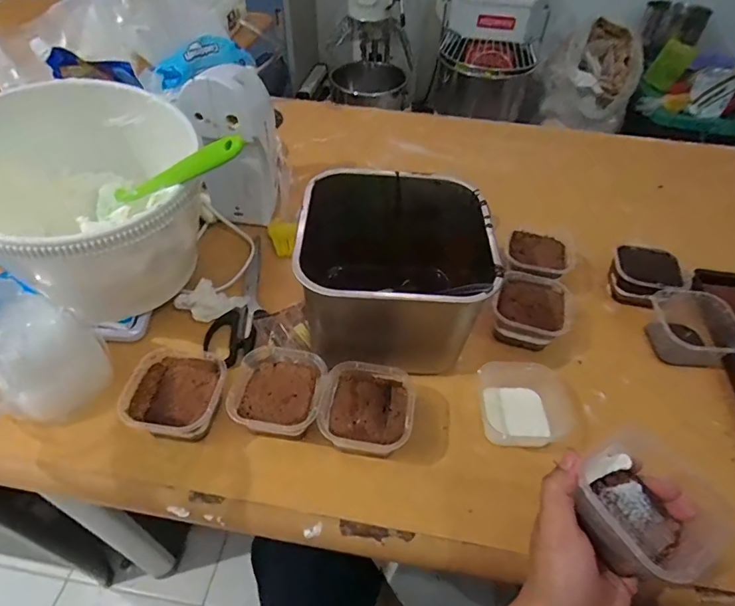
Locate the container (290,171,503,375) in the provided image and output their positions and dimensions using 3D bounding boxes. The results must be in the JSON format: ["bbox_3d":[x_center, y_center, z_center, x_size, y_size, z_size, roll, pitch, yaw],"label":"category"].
[{"bbox_3d":[0.025,-0.031,0.458,0.171,0.124,0.169,1,48,0],"label":"container"}]

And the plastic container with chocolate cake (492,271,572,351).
[{"bbox_3d":[0.172,0.011,0.489,0.078,0.039,0.082,18,50,14],"label":"plastic container with chocolate cake"}]

